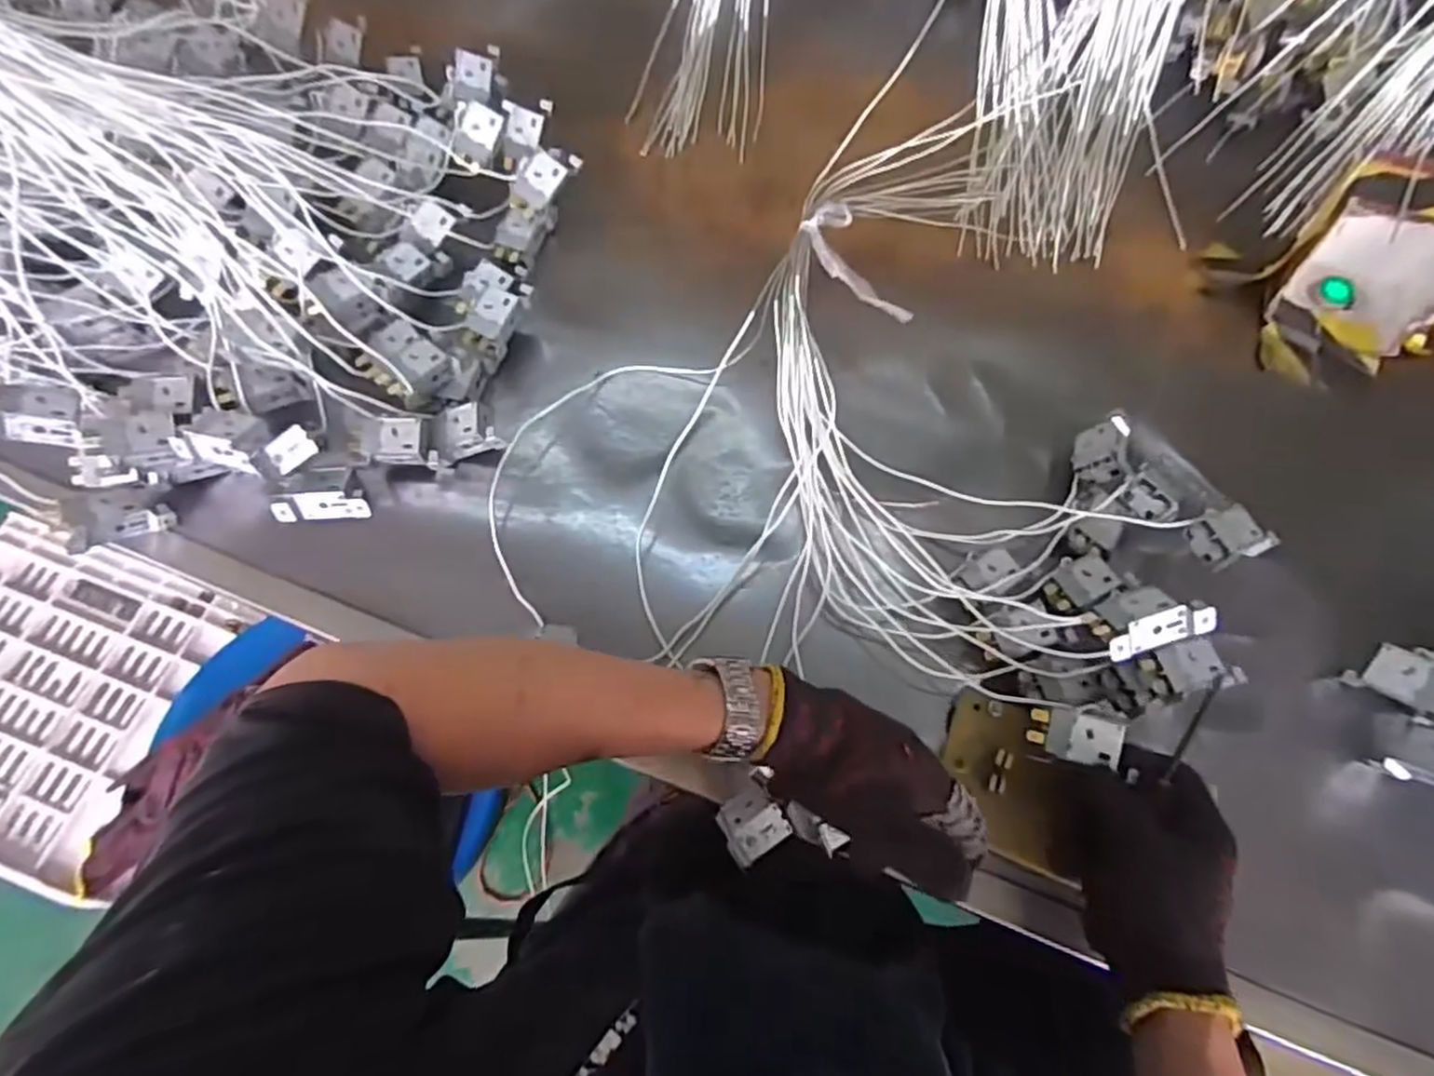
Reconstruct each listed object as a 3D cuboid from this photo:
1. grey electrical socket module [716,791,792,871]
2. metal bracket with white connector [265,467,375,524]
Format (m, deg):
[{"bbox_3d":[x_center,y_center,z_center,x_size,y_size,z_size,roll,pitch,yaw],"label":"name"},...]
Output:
[{"bbox_3d":[0.020,0.180,0.468,0.038,0.029,0.037,-31,70,-14],"label":"grey electrical socket module"},{"bbox_3d":[-0.303,-0.035,0.567,0.074,0.020,0.041,-4,66,-3],"label":"metal bracket with white connector"}]

